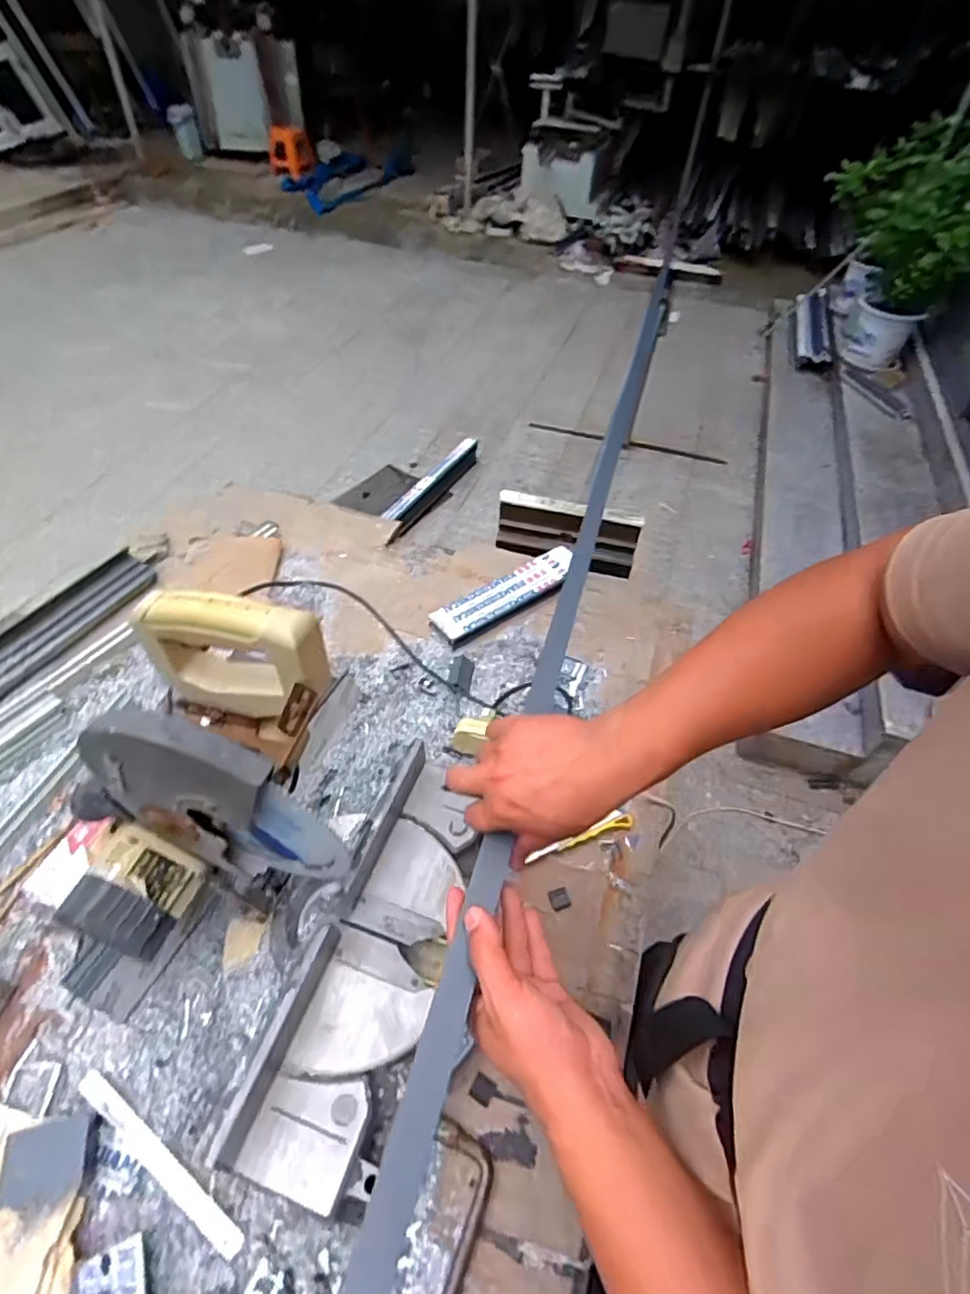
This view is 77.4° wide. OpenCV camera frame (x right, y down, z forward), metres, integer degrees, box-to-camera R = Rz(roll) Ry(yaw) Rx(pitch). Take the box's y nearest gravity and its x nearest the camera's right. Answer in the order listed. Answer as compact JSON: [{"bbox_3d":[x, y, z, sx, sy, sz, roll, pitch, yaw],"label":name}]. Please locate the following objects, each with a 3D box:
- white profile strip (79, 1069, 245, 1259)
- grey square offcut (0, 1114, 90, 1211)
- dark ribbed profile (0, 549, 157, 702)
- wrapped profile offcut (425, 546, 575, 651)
[{"bbox_3d":[-0.341,0.531,0.630,0.238,0.007,0.024,30,55,20],"label":"white profile strip"},{"bbox_3d":[-0.453,0.530,0.621,0.076,0.004,0.067,-7,54,-14],"label":"grey square offcut"},{"bbox_3d":[-0.750,-0.019,1.021,0.098,0.031,0.418,23,53,15],"label":"dark ribbed profile"},{"bbox_3d":[0.050,-0.101,1.167,0.327,0.029,0.084,-29,58,-25],"label":"wrapped profile offcut"}]

